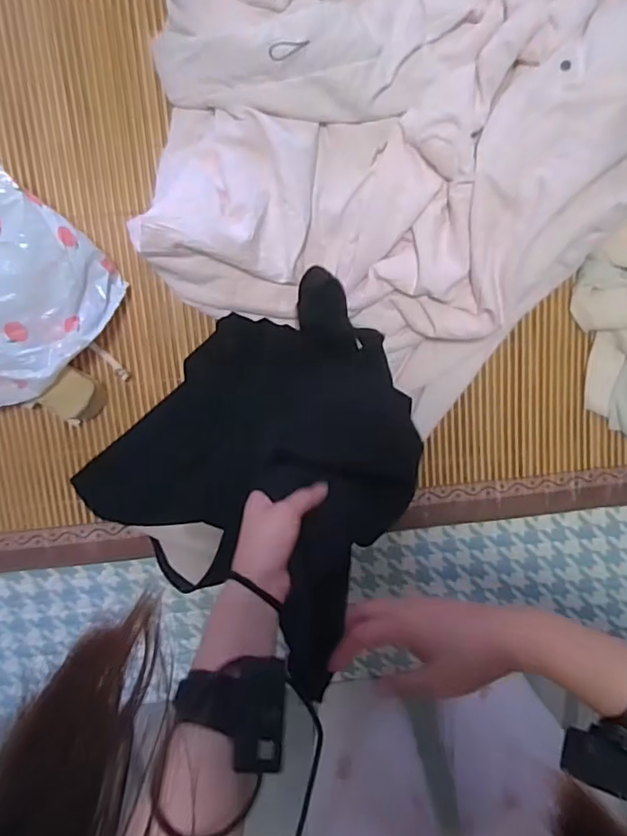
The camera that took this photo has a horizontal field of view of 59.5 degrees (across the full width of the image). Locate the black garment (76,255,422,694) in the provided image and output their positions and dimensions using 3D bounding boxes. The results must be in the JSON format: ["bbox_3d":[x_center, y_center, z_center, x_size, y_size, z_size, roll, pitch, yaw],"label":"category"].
[{"bbox_3d":[-0.057,0.062,0.557,0.292,0.223,0.381,45,97,-4],"label":"black garment"}]

